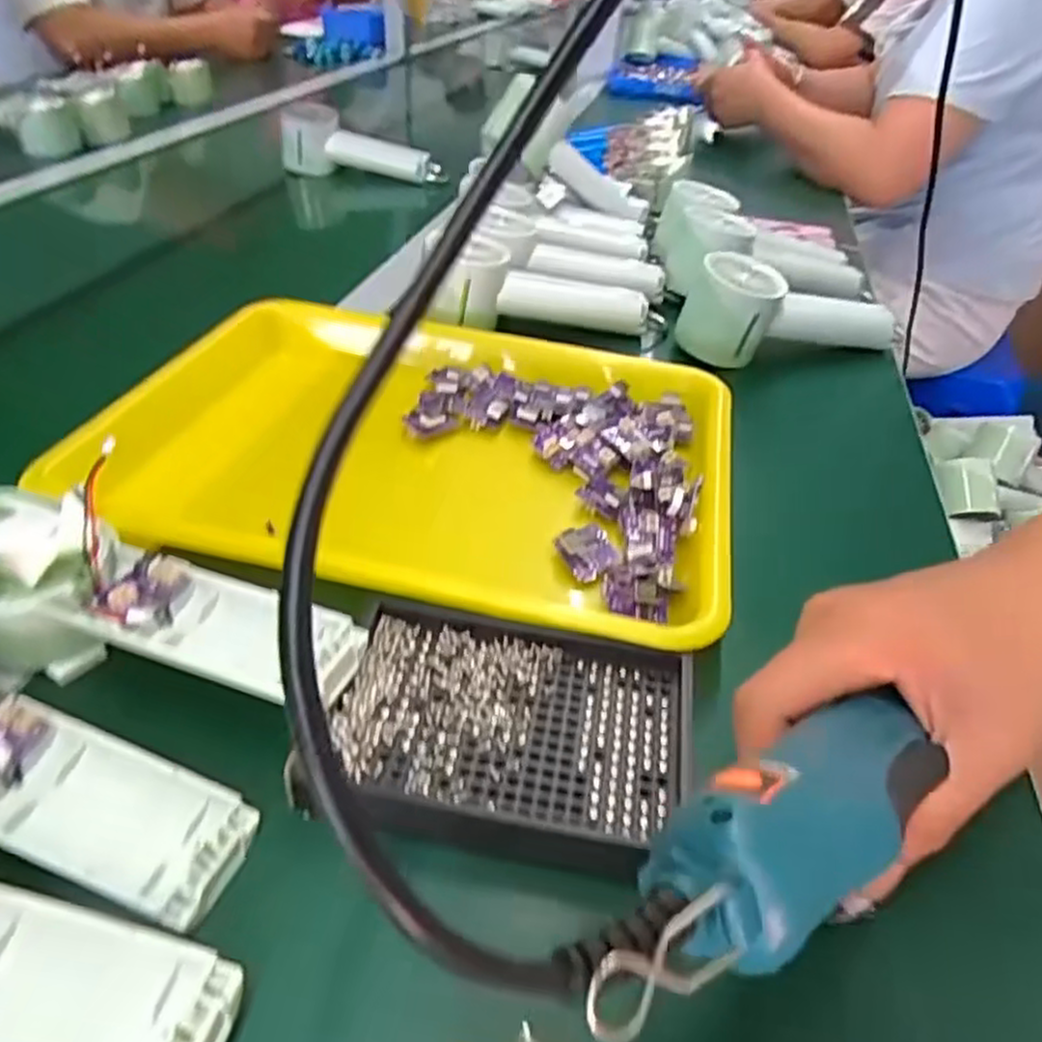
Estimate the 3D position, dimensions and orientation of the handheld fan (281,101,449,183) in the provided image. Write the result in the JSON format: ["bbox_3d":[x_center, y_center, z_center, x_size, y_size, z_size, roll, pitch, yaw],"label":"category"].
[{"bbox_3d":[-0.194,-0.445,0.888,0.191,0.071,0.049,11,38,7],"label":"handheld fan"}]

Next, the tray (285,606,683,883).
[{"bbox_3d":[-0.005,0.082,0.284,0.134,0.025,0.095,10,38,6],"label":"tray"}]

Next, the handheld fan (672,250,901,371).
[{"bbox_3d":[0.205,-0.164,0.578,0.183,0.066,0.060,-10,40,-19],"label":"handheld fan"}]

